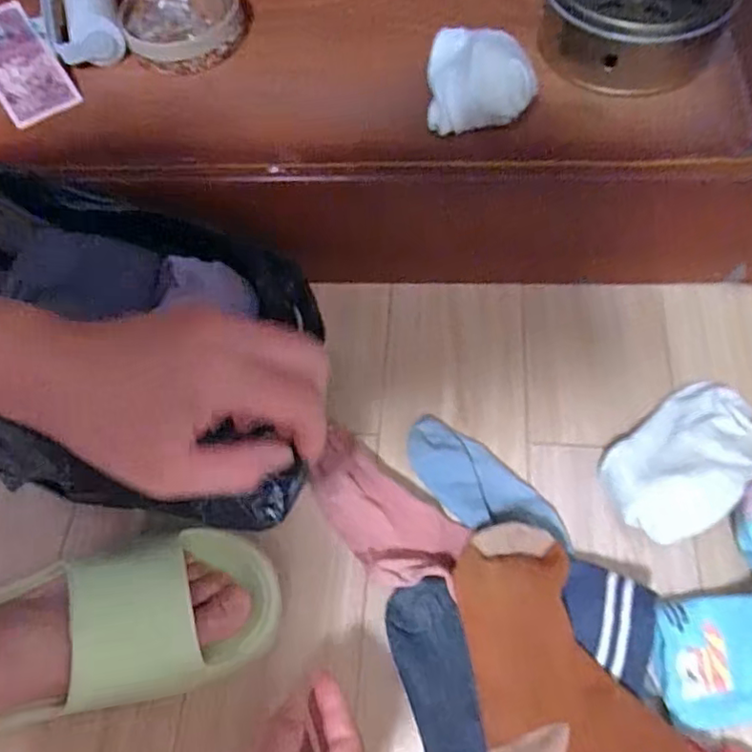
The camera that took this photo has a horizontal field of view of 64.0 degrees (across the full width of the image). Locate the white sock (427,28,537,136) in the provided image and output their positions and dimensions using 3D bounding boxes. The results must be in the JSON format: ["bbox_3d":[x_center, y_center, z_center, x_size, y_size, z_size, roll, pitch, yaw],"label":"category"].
[{"bbox_3d":[0.080,-0.231,0.465,0.082,0.053,0.074,-4,64,2],"label":"white sock"}]

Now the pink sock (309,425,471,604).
[{"bbox_3d":[0.002,0.107,0.464,0.143,0.024,0.068,36,70,19],"label":"pink sock"}]

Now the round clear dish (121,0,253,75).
[{"bbox_3d":[-0.162,-0.309,0.523,0.109,0.040,0.092,-21,65,-6],"label":"round clear dish"}]

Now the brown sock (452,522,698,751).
[{"bbox_3d":[0.128,0.223,0.386,0.120,0.039,0.251,-32,66,-13],"label":"brown sock"}]

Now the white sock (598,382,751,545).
[{"bbox_3d":[0.243,0.062,0.465,0.141,0.039,0.083,-36,67,-15],"label":"white sock"}]

